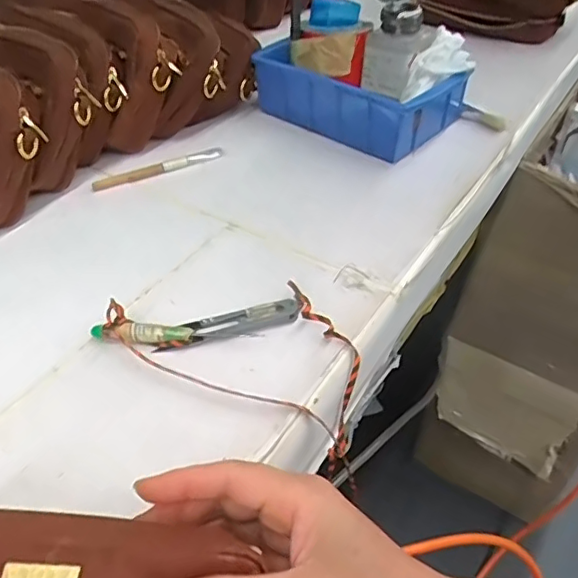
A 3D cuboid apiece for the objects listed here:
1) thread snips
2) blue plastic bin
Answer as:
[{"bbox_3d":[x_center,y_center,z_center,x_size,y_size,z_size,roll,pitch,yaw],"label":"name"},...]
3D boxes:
[{"bbox_3d":[-0.041,0.024,0.405,0.097,0.008,0.025,-11,44,-9],"label":"thread snips"},{"bbox_3d":[0.076,-0.210,0.611,0.135,0.061,0.190,-34,52,-30],"label":"blue plastic bin"}]

